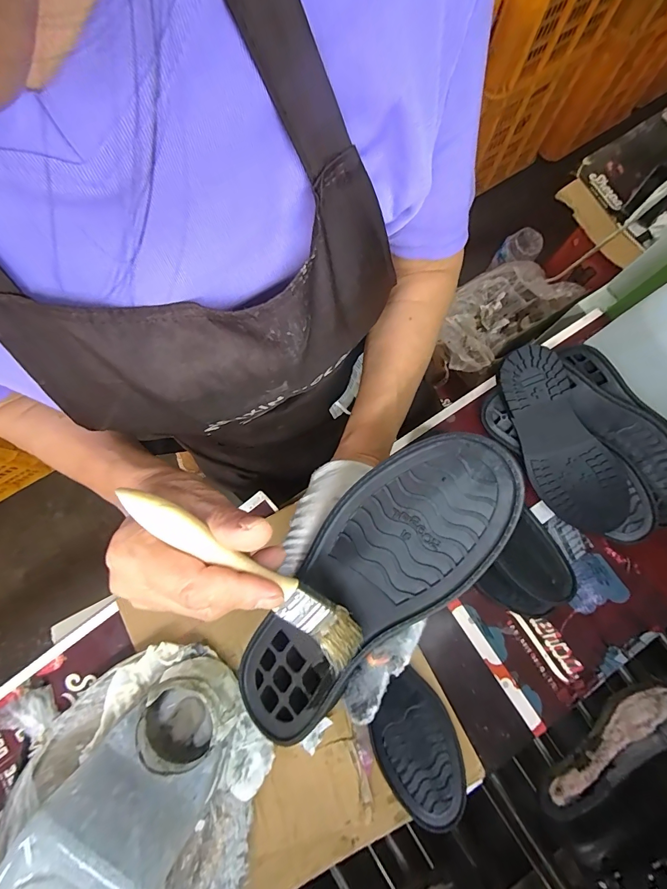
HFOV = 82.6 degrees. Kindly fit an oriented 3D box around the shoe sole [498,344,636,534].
[{"bbox_3d":[0.240,-0.001,0.406,0.078,0.028,0.215,-29,97,18],"label":"shoe sole"}]

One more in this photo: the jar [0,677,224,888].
[{"bbox_3d":[-0.159,0.285,0.299,0.099,0.124,0.186,32,80,6],"label":"jar"}]

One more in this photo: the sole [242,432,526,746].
[{"bbox_3d":[0.015,0.081,0.216,0.075,0.028,0.207,45,103,24],"label":"sole"}]

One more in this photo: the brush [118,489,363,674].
[{"bbox_3d":[-0.042,0.068,0.191,0.139,0.007,0.025,39,81,-13],"label":"brush"}]

